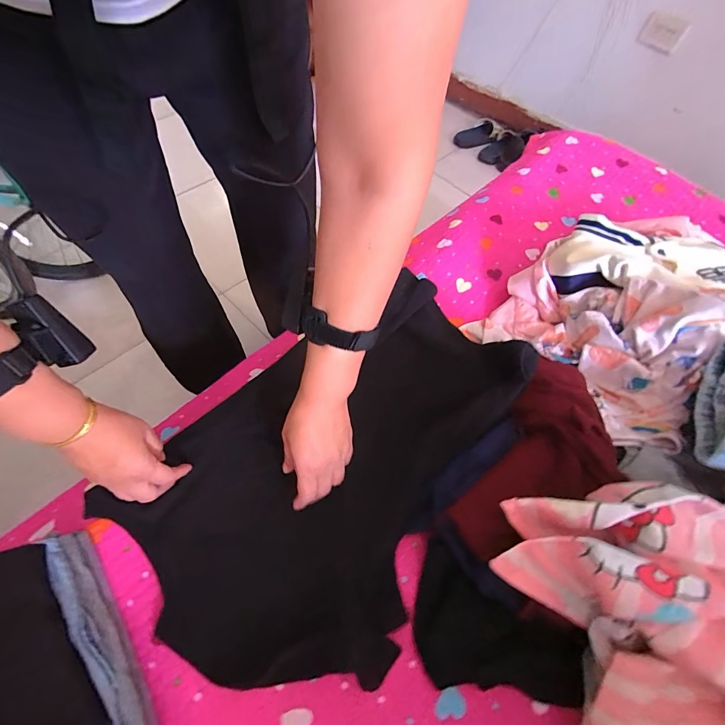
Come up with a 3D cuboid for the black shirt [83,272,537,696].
[{"bbox_3d":[-0.013,0.107,0.473,0.359,0.083,0.556,41,66,18],"label":"black shirt"}]

